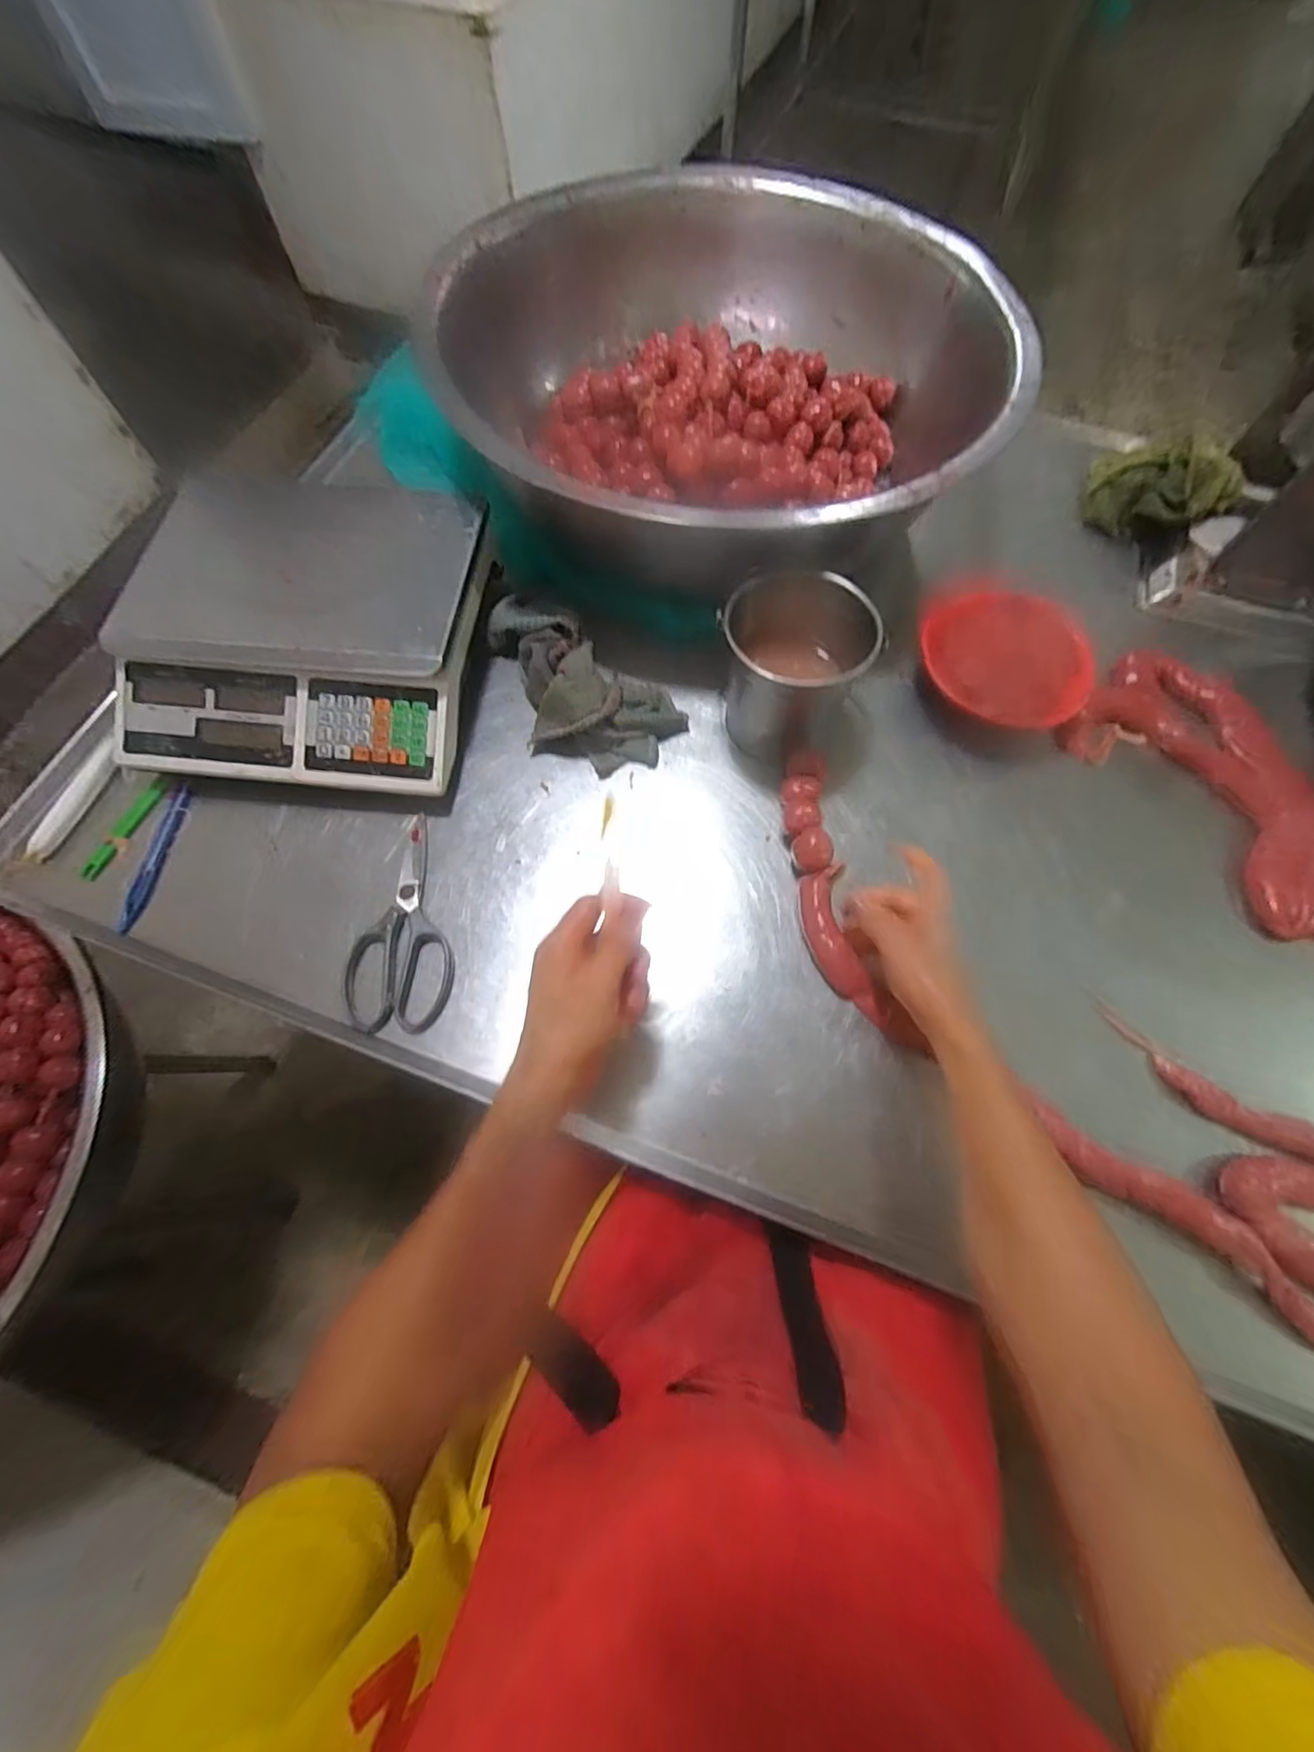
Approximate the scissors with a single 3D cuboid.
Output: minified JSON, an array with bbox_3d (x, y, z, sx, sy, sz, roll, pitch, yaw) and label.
[{"bbox_3d":[-0.239,0.044,0.562,0.089,0.012,0.197,-9,68,-3],"label":"scissors"}]

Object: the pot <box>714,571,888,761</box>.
[{"bbox_3d":[0.125,-0.194,0.591,0.134,0.135,0.123,0,68,-1],"label":"pot"}]

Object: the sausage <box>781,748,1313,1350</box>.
[{"bbox_3d":[0.457,0.183,0.485,0.868,0.037,0.256,31,71,11],"label":"sausage"}]

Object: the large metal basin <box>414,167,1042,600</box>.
[{"bbox_3d":[0.080,-0.563,0.708,0.596,0.165,0.588,0,68,-1],"label":"large metal basin"}]

